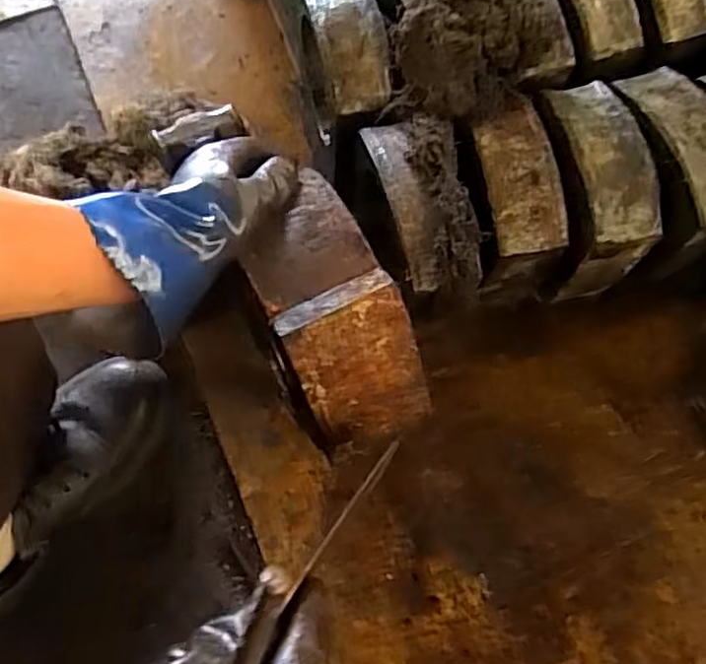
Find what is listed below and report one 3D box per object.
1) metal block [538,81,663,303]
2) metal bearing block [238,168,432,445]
[{"bbox_3d":[0.212,-0.130,0.624,0.075,0.128,0.163,-6,71,-5],"label":"metal block"},{"bbox_3d":[-0.014,-0.013,0.482,0.085,0.064,0.195,-24,93,-7],"label":"metal bearing block"}]

